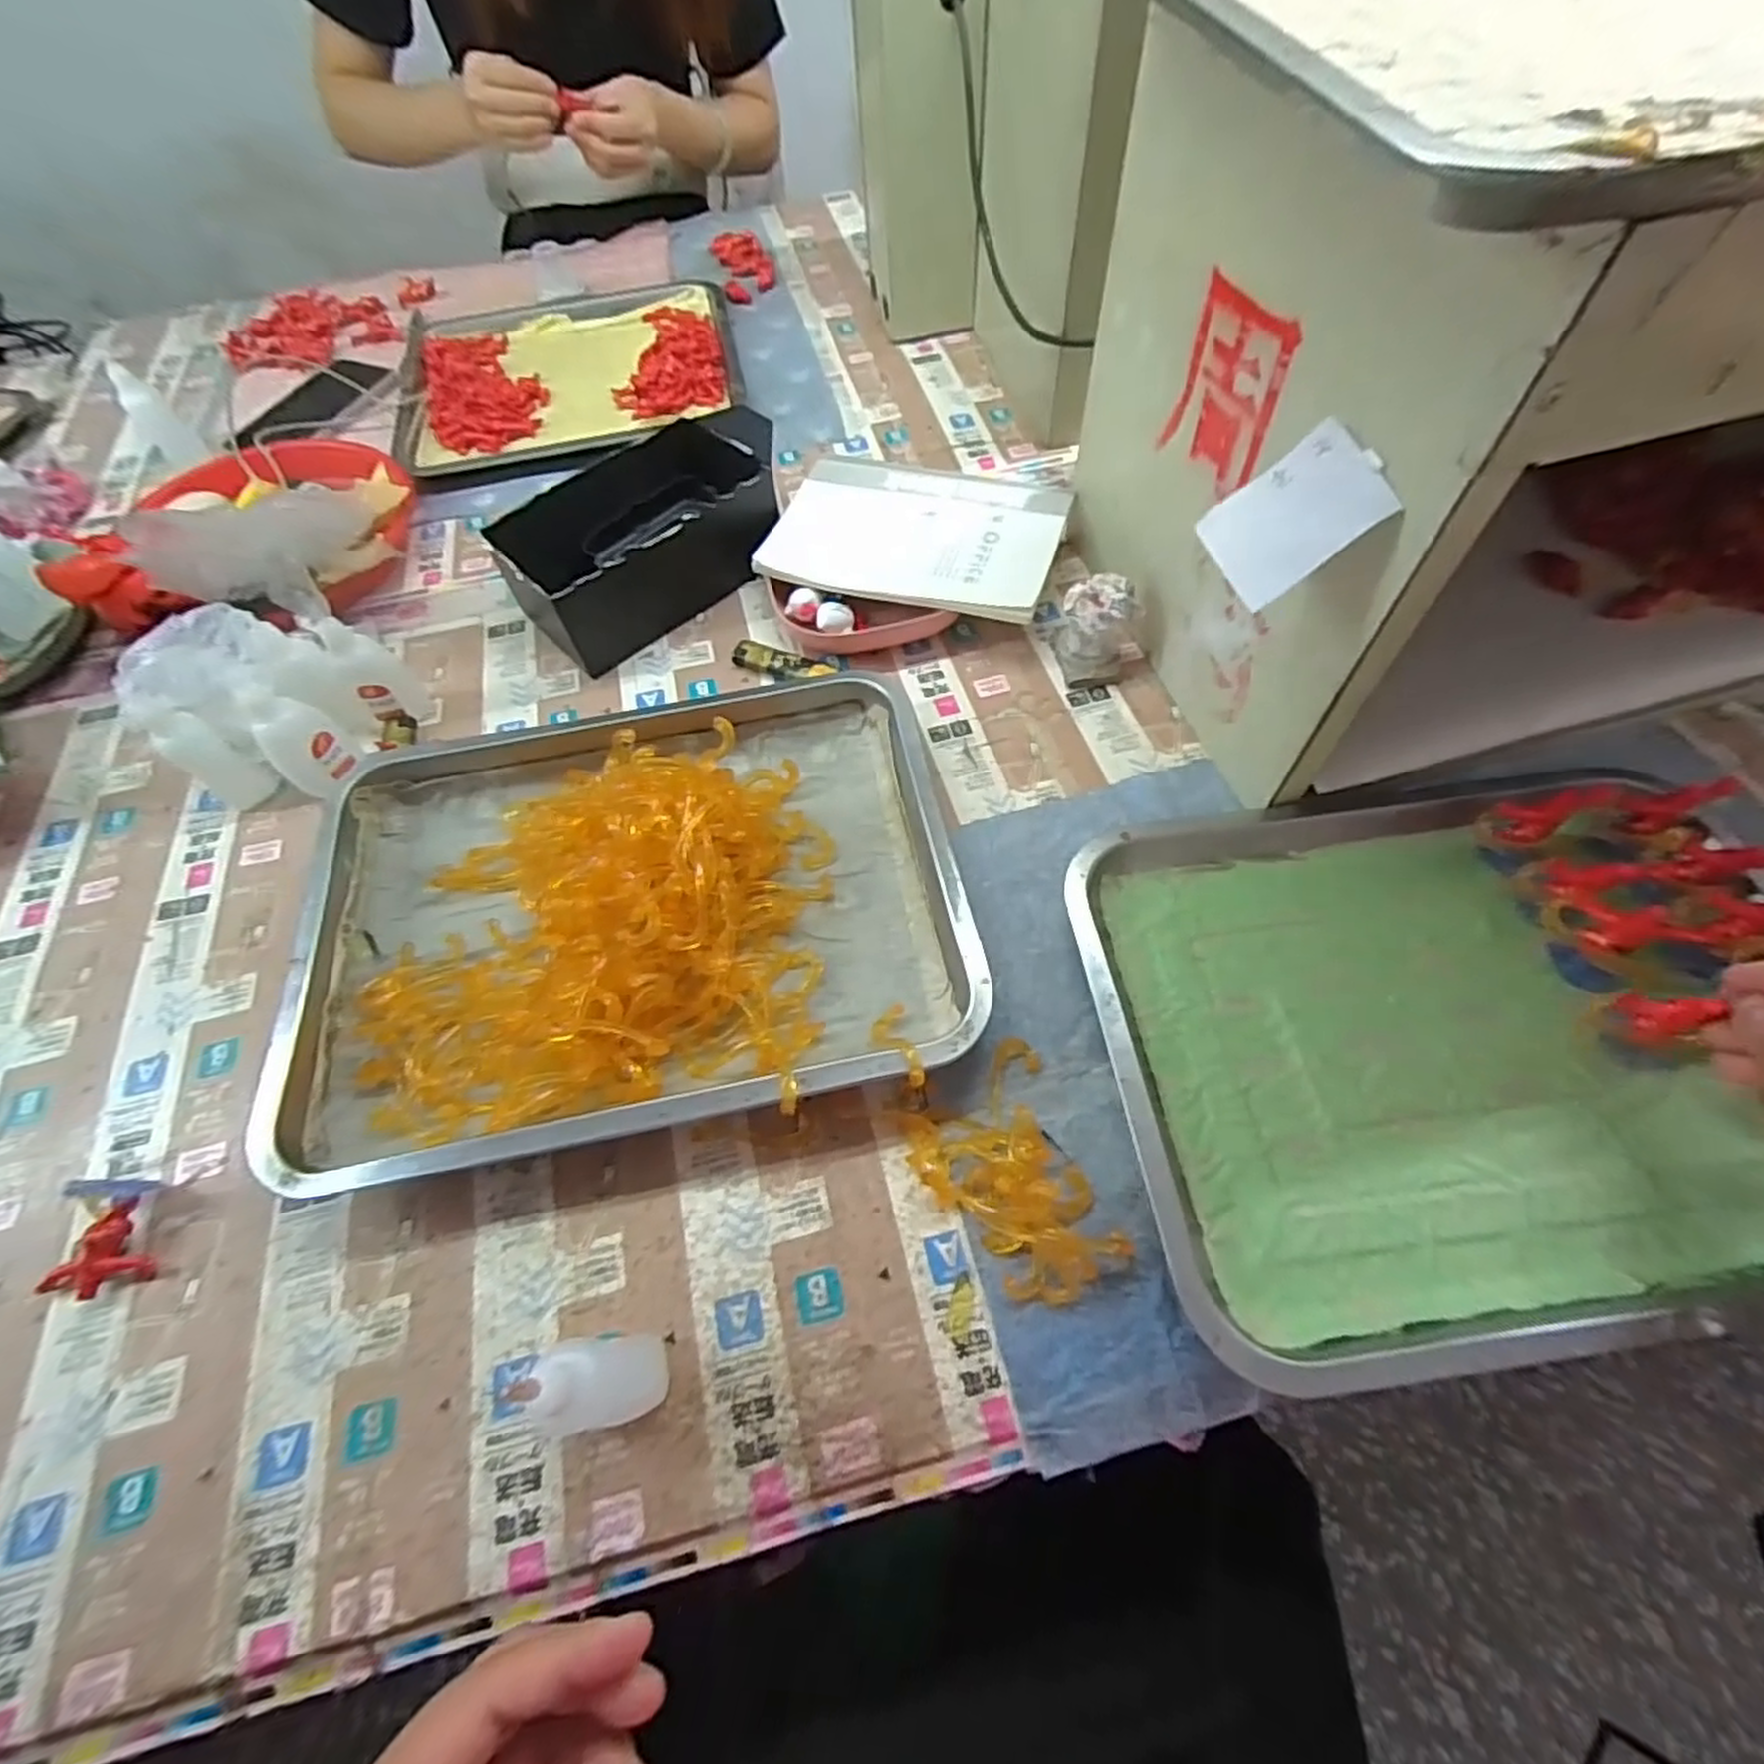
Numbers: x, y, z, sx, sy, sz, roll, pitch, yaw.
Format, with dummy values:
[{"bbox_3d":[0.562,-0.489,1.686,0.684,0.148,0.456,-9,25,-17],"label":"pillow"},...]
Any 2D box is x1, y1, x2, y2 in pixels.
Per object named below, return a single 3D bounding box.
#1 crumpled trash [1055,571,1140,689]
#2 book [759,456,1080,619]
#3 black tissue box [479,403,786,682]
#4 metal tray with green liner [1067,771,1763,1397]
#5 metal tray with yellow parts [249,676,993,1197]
[{"bbox_3d":[0.142,-0.164,0.484,0.053,0.055,0.051,0,61,3],"label":"crumpled trash"},{"bbox_3d":[0.025,-0.245,0.529,0.193,0.012,0.131,15,63,12],"label":"book"},{"bbox_3d":[-0.161,-0.246,0.545,0.204,0.071,0.120,-40,66,-18],"label":"black tissue box"},{"bbox_3d":[0.240,0.072,0.361,0.265,0.026,0.258,-9,60,-1],"label":"metal tray with green liner"},{"bbox_3d":[-0.137,0.003,0.406,0.342,0.057,0.264,-10,60,-2],"label":"metal tray with yellow parts"}]

